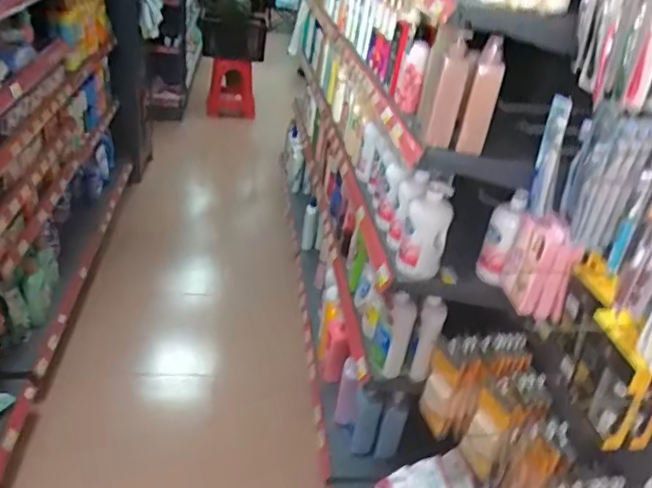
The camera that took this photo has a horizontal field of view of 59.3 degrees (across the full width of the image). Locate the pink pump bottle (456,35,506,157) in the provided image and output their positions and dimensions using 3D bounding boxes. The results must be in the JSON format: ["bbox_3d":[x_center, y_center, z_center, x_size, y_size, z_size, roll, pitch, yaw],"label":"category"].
[{"bbox_3d":[0.303,-0.279,1.107,0.050,0.216,0.047,16,31,14],"label":"pink pump bottle"}]

